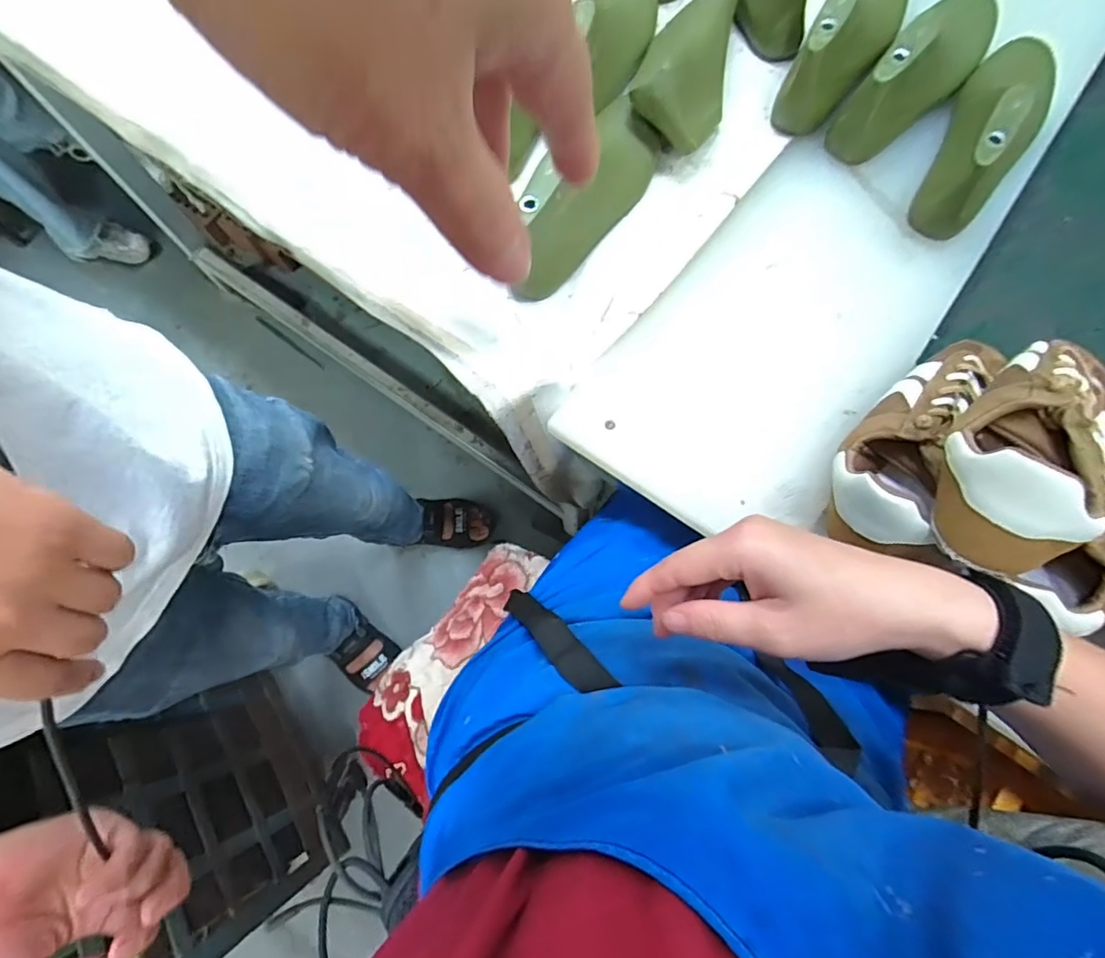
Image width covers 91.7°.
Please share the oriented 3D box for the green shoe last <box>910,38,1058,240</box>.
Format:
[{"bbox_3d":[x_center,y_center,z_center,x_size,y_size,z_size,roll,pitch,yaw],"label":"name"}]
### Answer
[{"bbox_3d":[0.436,-0.355,0.518,0.087,0.089,0.252,38,80,10],"label":"green shoe last"}]

